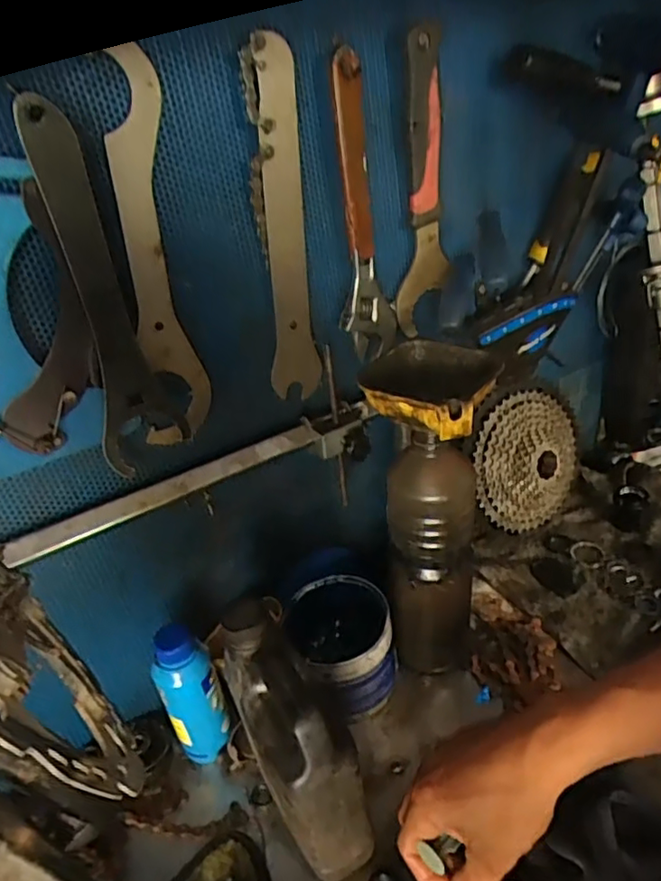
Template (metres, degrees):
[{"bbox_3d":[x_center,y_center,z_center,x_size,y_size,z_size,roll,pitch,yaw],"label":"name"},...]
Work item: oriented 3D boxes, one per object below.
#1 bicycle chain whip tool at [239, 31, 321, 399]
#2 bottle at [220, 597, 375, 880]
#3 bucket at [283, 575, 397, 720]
[{"bbox_3d":[-0.036,-0.158,0.473,0.041,0.264,0.012,-15,31,-20],"label":"bicycle chain whip tool"},{"bbox_3d":[-0.025,0.235,0.446,0.055,0.191,0.110,-26,35,-24],"label":"bottle"},{"bbox_3d":[0.014,0.196,0.587,0.091,0.082,0.108,-20,33,-16],"label":"bucket"}]

